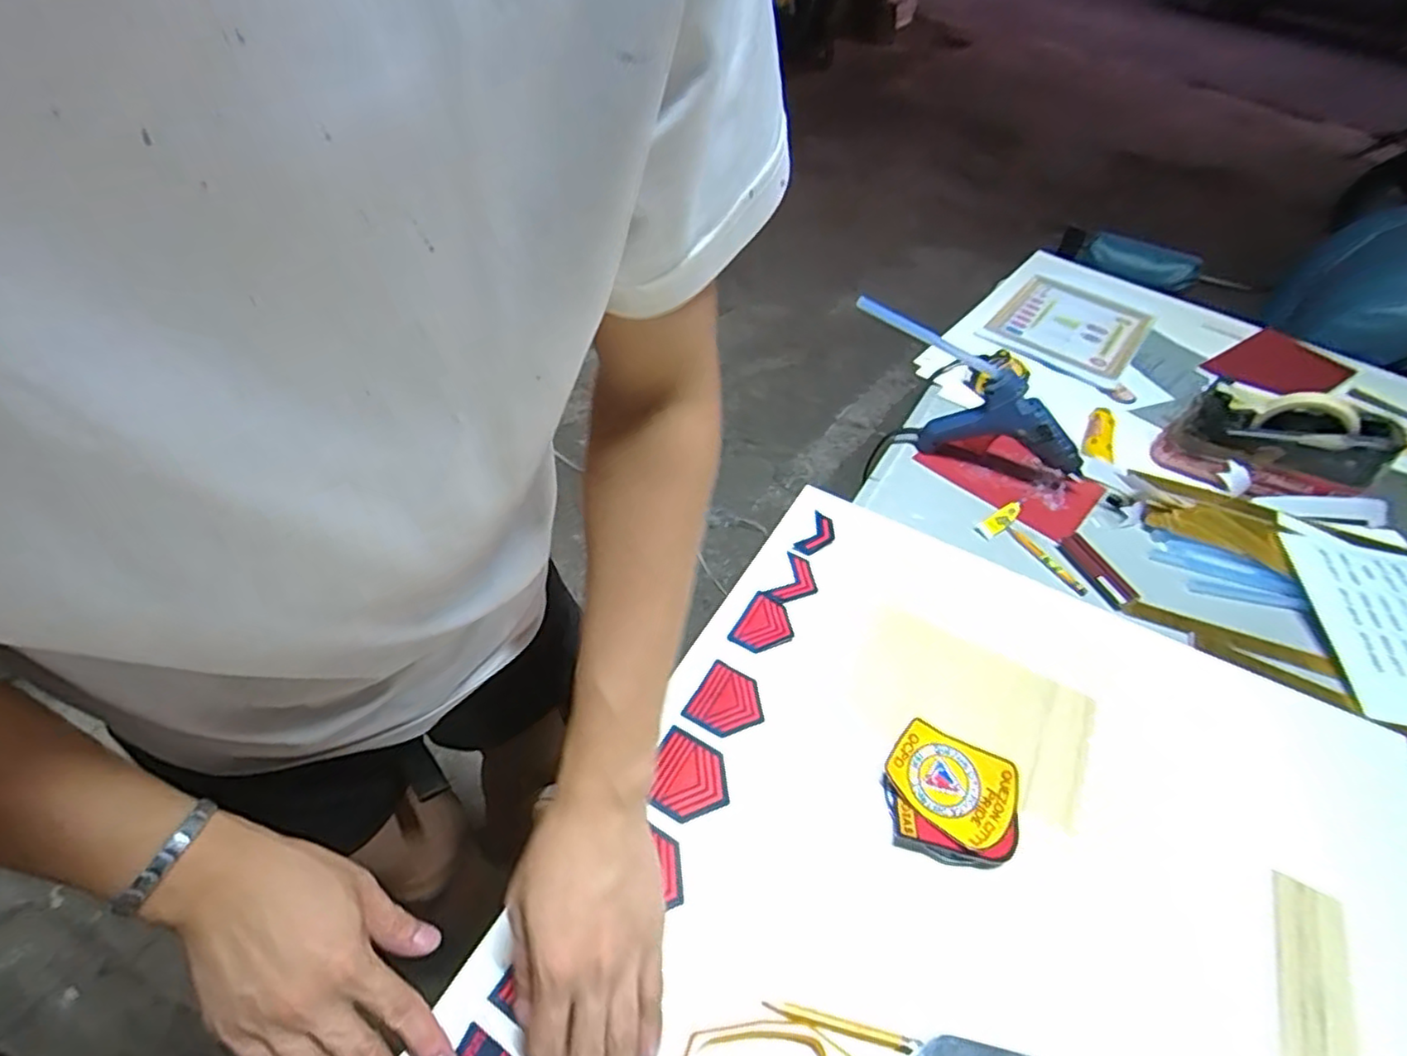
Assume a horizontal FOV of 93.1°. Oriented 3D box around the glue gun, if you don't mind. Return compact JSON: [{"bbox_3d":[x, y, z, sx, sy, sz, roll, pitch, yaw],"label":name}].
[{"bbox_3d":[0.303,-0.148,0.762,0.288,0.179,0.060,12,47,6],"label":"glue gun"}]

